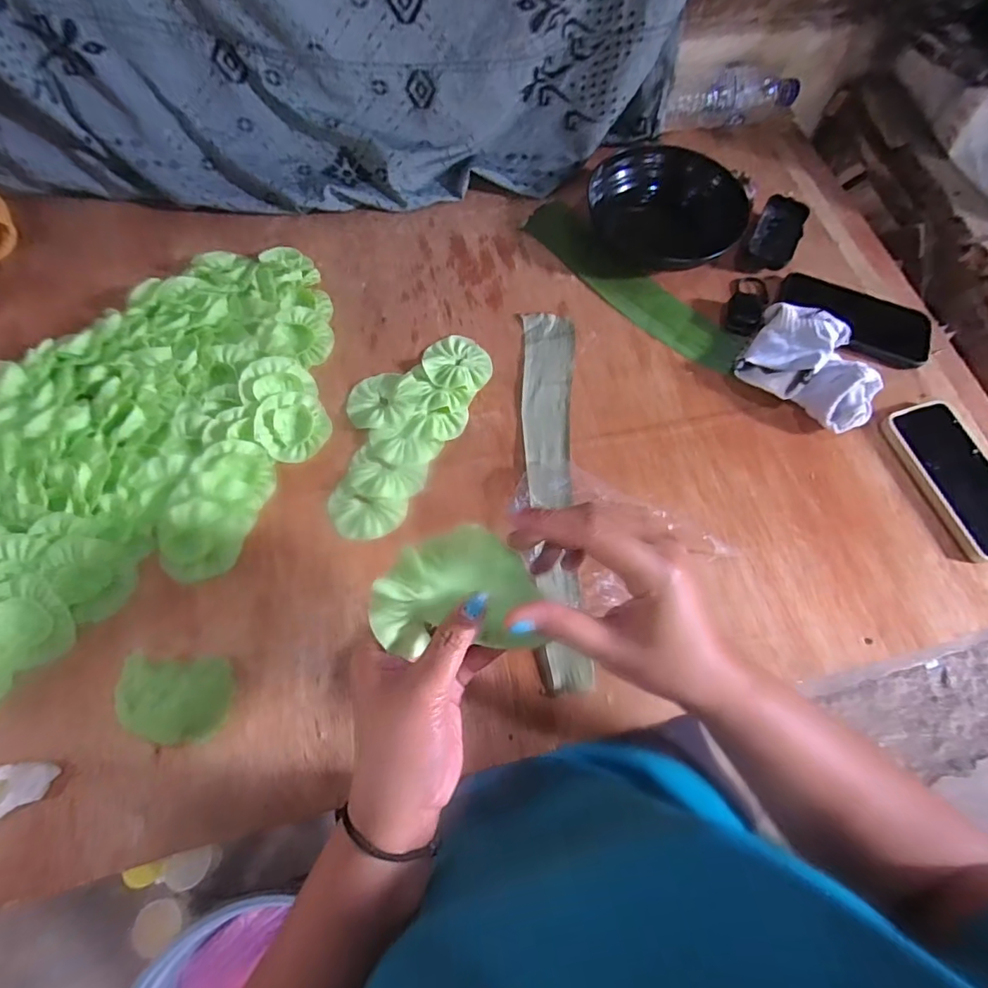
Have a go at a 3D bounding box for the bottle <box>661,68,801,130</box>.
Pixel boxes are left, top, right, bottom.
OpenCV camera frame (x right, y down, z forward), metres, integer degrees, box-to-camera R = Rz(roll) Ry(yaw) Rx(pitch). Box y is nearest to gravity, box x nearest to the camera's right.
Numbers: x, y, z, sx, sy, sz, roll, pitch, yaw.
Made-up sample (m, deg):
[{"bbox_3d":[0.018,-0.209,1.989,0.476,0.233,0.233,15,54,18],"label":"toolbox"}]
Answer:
[{"bbox_3d":[0.312,-0.536,0.687,0.210,0.053,0.054,-19,70,-10],"label":"bottle"}]

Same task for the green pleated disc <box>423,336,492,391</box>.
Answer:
[{"bbox_3d":[-0.038,-0.140,0.535,0.069,0.012,0.069,1,68,-3],"label":"green pleated disc"}]

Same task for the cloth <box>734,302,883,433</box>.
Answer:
[{"bbox_3d":[0.341,-0.138,0.542,0.134,0.053,0.109,33,70,10],"label":"cloth"}]

